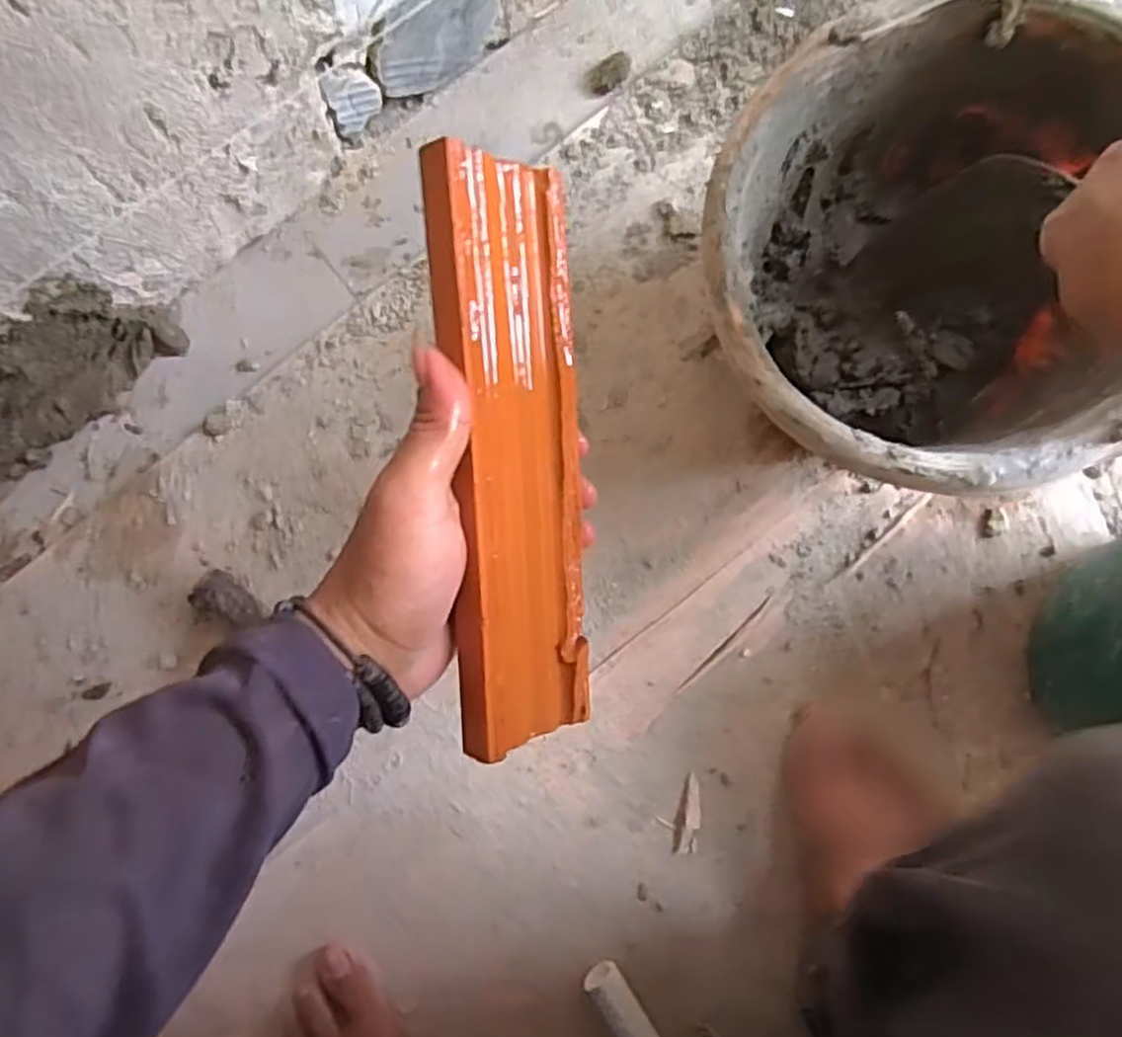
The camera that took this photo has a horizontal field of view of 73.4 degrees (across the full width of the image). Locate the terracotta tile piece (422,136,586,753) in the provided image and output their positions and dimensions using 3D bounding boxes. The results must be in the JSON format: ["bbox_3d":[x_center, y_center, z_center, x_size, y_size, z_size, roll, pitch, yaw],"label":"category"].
[{"bbox_3d":[-0.019,-0.021,0.297,0.013,0.064,0.224,4,102,41],"label":"terracotta tile piece"}]

